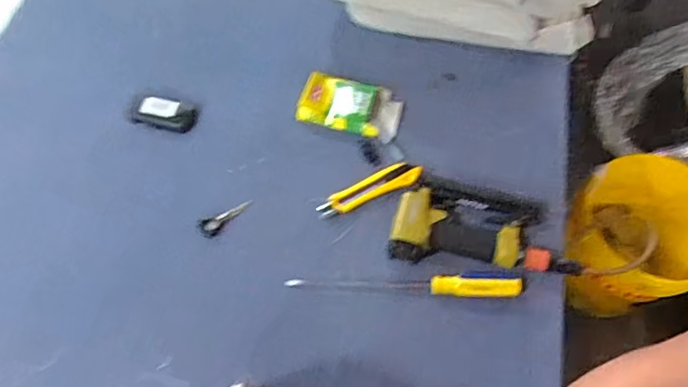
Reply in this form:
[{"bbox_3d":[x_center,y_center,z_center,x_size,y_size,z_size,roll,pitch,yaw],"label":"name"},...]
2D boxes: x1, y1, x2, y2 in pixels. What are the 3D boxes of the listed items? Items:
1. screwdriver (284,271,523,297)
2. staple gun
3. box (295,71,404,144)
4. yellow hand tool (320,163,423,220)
[{"bbox_3d":[0.081,0.115,0.739,0.310,0.028,0.039,3,62,1],"label":"screwdriver"},{"bbox_3d":[0.198,0.039,0.770,0.262,0.043,0.136,5,62,3],"label":"staple gun"},{"bbox_3d":[0.009,-0.143,0.870,0.162,0.042,0.093,11,62,6],"label":"box"},{"bbox_3d":[0.039,-0.005,0.812,0.160,0.026,0.037,-24,64,-12],"label":"yellow hand tool"}]

